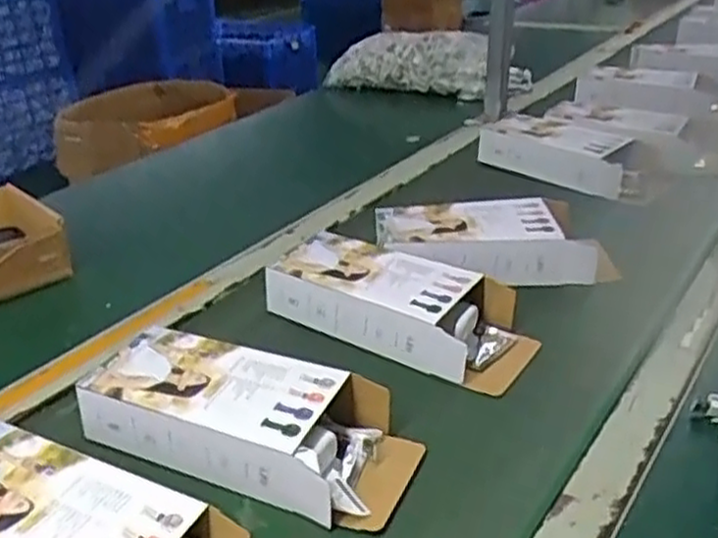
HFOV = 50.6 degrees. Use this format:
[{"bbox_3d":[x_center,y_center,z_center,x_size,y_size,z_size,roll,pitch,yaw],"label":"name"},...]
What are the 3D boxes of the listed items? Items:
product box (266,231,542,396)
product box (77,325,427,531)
[{"bbox_3d":[0.039,0.029,0.726,0.248,0.052,0.104,18,34,27],"label":"product box"},{"bbox_3d":[-0.083,0.115,0.587,0.254,0.057,0.103,13,32,21],"label":"product box"}]

